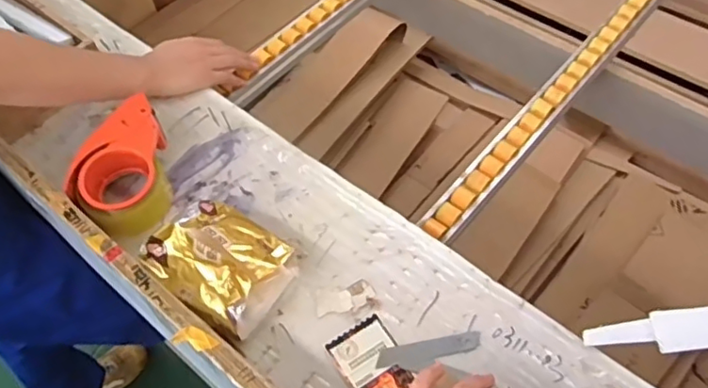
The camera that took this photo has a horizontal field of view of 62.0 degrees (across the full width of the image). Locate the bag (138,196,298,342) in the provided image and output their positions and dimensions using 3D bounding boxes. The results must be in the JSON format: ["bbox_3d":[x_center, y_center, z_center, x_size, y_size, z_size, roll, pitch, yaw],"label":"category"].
[{"bbox_3d":[-0.141,0.070,0.618,0.137,0.058,0.109,31,62,21],"label":"bag"}]

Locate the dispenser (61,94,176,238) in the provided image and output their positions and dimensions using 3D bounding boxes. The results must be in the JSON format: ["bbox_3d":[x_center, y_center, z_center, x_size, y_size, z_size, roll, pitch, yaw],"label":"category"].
[{"bbox_3d":[-0.273,-0.031,0.690,0.102,0.065,0.151,-11,56,-6],"label":"dispenser"}]

